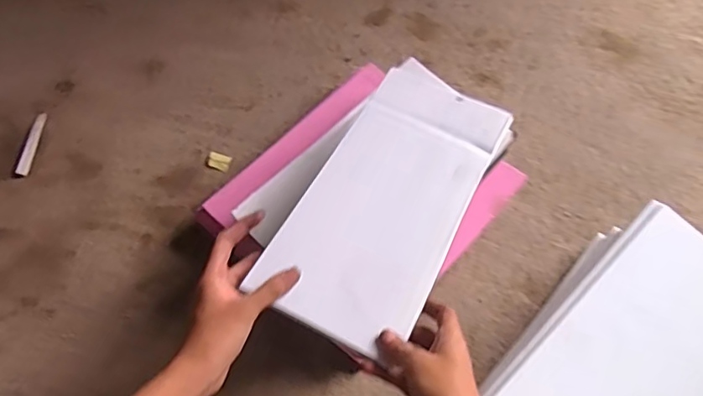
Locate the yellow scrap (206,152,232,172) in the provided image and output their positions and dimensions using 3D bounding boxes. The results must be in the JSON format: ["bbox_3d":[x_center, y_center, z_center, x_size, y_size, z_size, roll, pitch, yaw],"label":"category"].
[{"bbox_3d":[-0.169,-0.047,0.698,0.027,0.005,0.023,15,64,4],"label":"yellow scrap"}]

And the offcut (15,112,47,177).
[{"bbox_3d":[-0.395,-0.069,0.680,0.013,0.005,0.090,5,64,-1],"label":"offcut"}]

